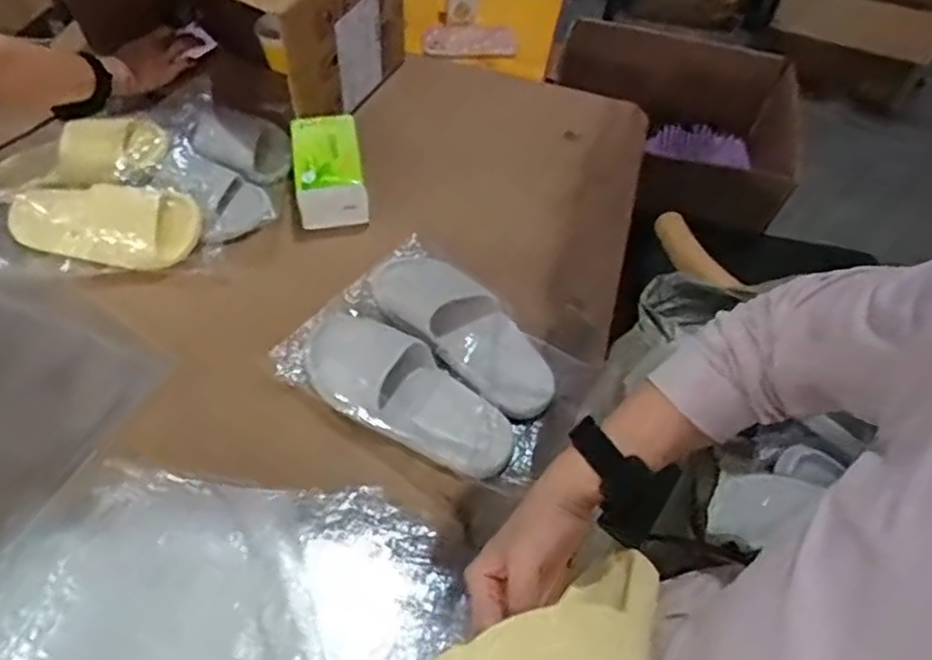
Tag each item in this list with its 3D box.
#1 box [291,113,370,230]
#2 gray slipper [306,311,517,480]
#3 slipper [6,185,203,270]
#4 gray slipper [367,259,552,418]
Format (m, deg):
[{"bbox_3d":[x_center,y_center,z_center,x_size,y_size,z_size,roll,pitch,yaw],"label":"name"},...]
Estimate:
[{"bbox_3d":[-0.187,-0.214,0.913,0.092,0.097,0.125,-10,58,-10],"label":"box"},{"bbox_3d":[-0.069,0.068,0.768,0.271,0.097,0.111,29,60,14],"label":"gray slipper"},{"bbox_3d":[-0.453,-0.131,0.834,0.231,0.102,0.048,6,21,-1],"label":"slipper"},{"bbox_3d":[-0.006,-0.005,0.822,0.280,0.065,0.103,38,62,19],"label":"gray slipper"}]

